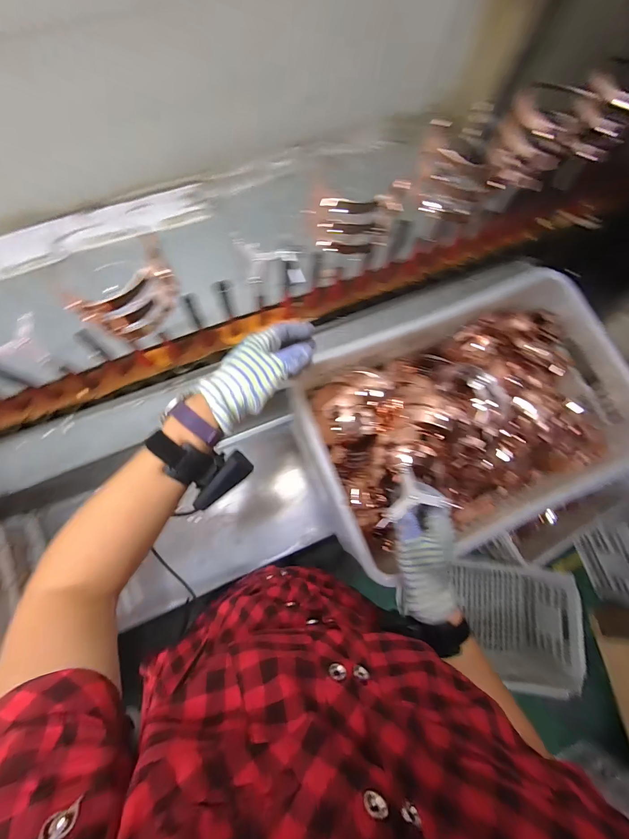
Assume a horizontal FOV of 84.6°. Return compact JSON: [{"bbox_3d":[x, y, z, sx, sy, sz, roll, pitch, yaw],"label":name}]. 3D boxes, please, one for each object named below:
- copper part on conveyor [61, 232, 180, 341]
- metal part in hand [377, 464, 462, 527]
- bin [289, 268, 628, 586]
[{"bbox_3d":[-0.218,-0.148,0.418,0.032,0.100,0.117,41,79,8],"label":"copper part on conveyor"},{"bbox_3d":[0.111,0.084,0.407,0.091,0.033,0.064,-14,77,-5],"label":"metal part in hand"},{"bbox_3d":[0.251,-0.004,0.592,0.525,0.130,0.361,-20,78,-6],"label":"bin"}]

